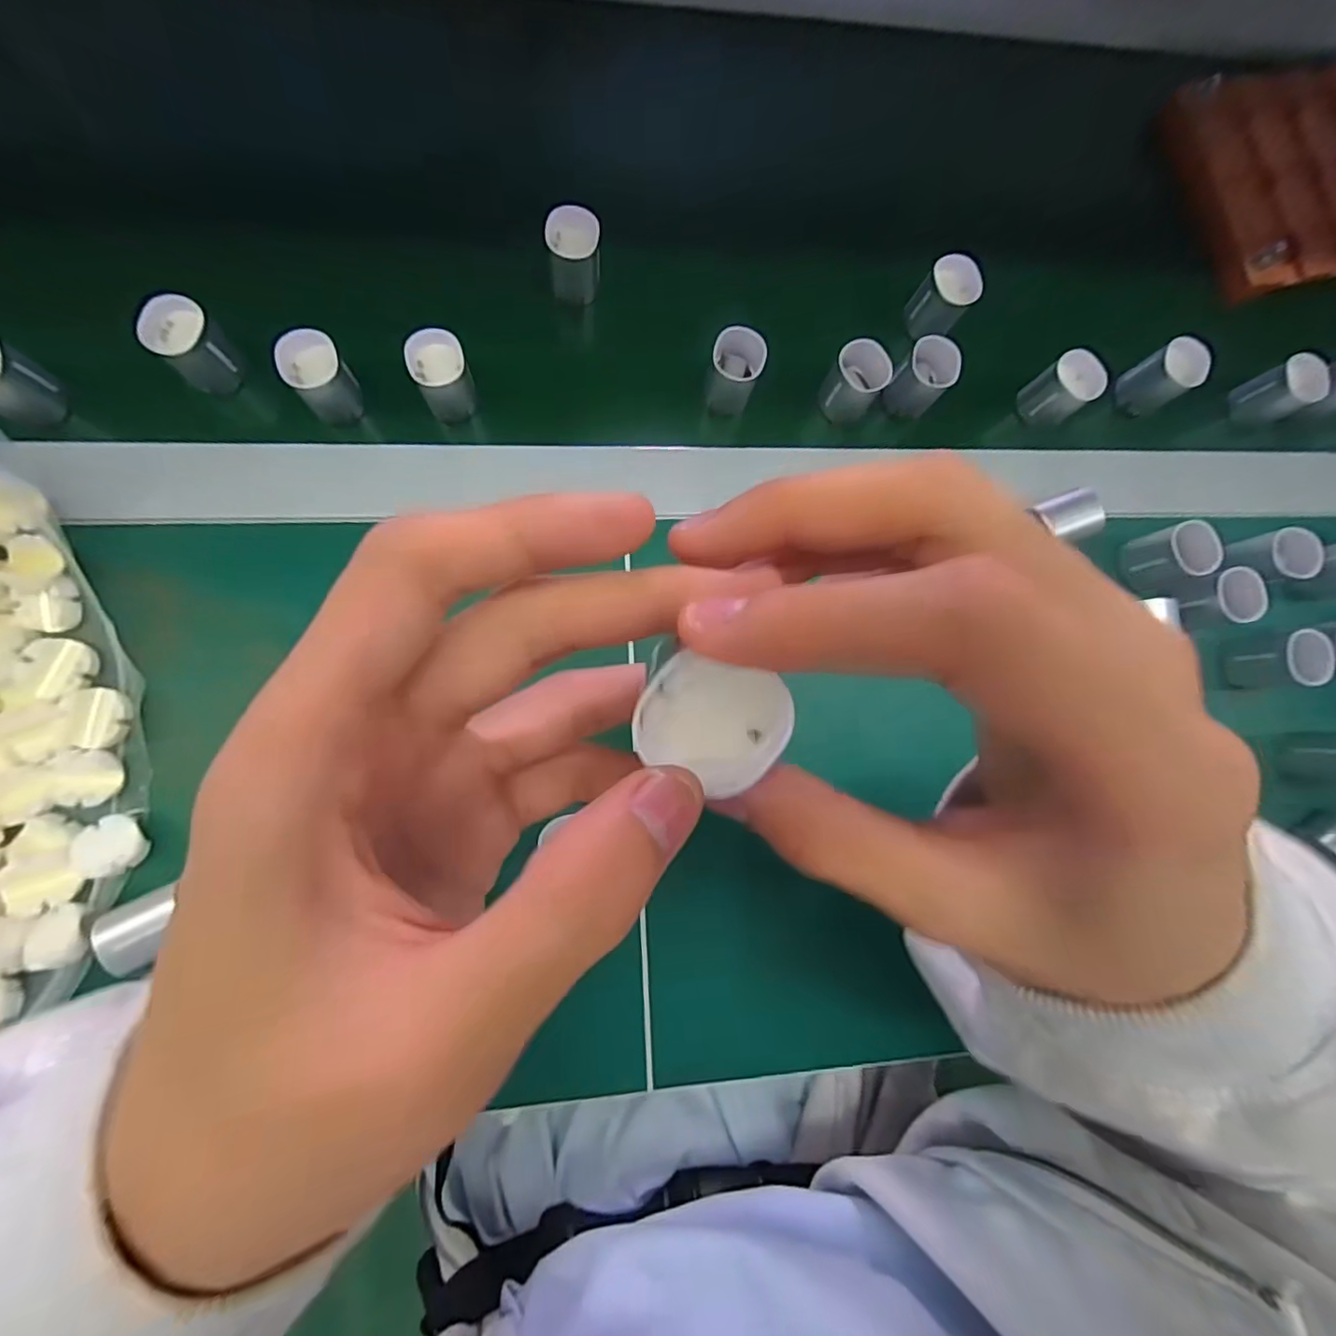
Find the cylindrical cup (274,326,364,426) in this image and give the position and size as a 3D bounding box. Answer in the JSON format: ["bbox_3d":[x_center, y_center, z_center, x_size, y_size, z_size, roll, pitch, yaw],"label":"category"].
[{"bbox_3d":[-0.178,-0.150,0.299,0.028,0.035,0.033,-34,91,-8],"label":"cylindrical cup"}]

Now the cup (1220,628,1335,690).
[{"bbox_3d":[0.349,-0.004,0.334,0.028,0.035,0.030,0,87,-7],"label":"cup"}]

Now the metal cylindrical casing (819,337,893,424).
[{"bbox_3d":[0.106,-0.163,0.334,0.030,0.036,0.030,0,87,-7],"label":"metal cylindrical casing"}]

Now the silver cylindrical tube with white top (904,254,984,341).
[{"bbox_3d":[0.162,-0.218,0.344,0.030,0.032,0.029,0,87,-7],"label":"silver cylindrical tube with white top"}]

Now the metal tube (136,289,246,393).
[{"bbox_3d":[-0.241,-0.164,0.295,0.031,0.034,0.031,0,87,-7],"label":"metal tube"}]

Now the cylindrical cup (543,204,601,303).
[{"bbox_3d":[-0.051,-0.226,0.320,0.027,0.030,0.033,-11,88,-8],"label":"cylindrical cup"}]

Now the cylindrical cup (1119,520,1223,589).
[{"bbox_3d":[0.285,-0.064,0.332,0.024,0.036,0.030,-19,89,-8],"label":"cylindrical cup"}]

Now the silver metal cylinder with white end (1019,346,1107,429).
[{"bbox_3d":[0.236,-0.167,0.350,0.029,0.034,0.031,-34,91,-8],"label":"silver metal cylinder with white end"}]

